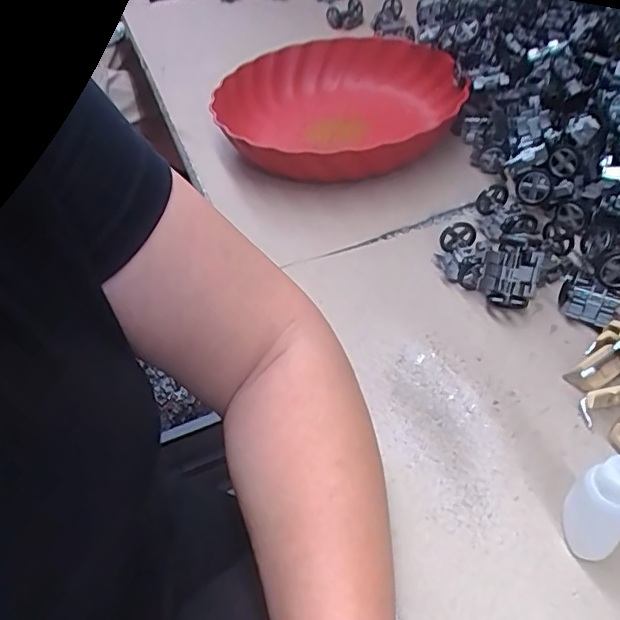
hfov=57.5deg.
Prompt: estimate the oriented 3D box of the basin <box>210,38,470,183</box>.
[{"bbox_3d":[0.034,-0.225,0.626,0.253,0.068,0.297,0,46,8],"label":"basin"}]

